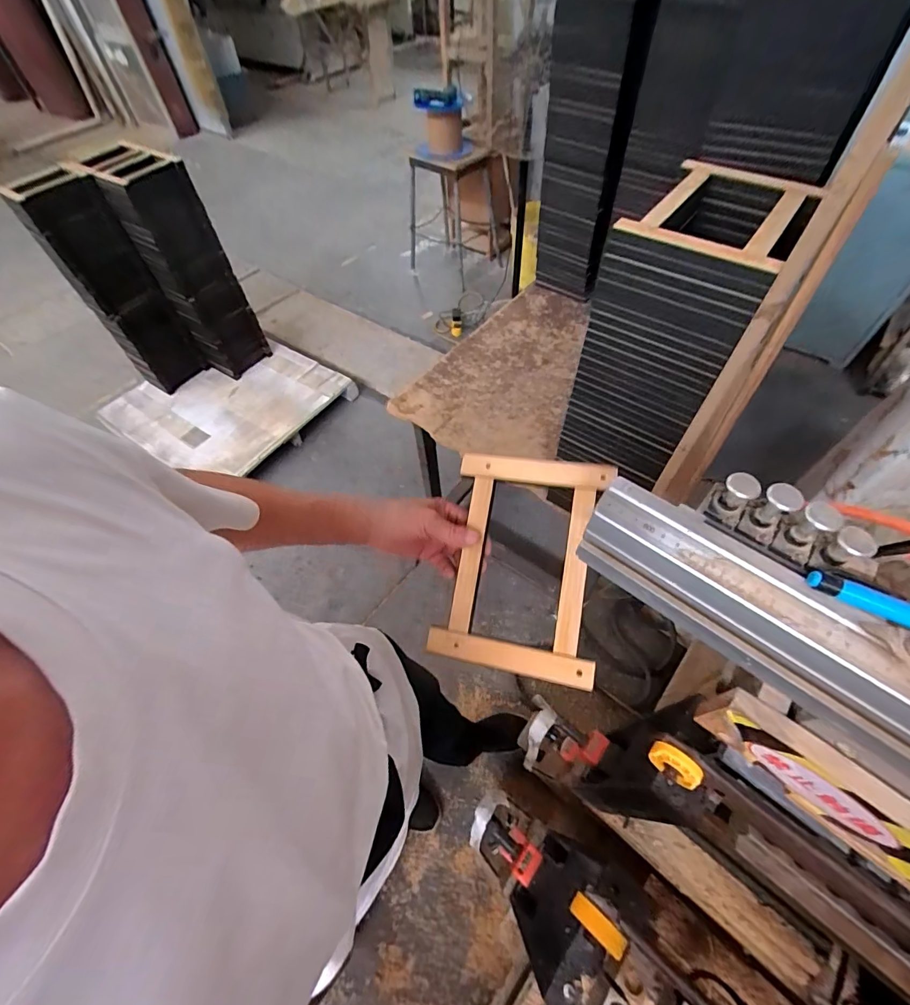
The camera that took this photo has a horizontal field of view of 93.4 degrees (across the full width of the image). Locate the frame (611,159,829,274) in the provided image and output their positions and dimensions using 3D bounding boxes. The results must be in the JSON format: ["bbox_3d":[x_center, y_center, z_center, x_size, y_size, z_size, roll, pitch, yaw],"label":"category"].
[{"bbox_3d":[0.321,-0.351,0.506,0.174,0.021,0.234,31,63,22],"label":"frame"}]

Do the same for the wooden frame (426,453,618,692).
[{"bbox_3d":[0.075,0.066,0.486,0.173,0.030,0.239,8,76,16],"label":"wooden frame"}]

